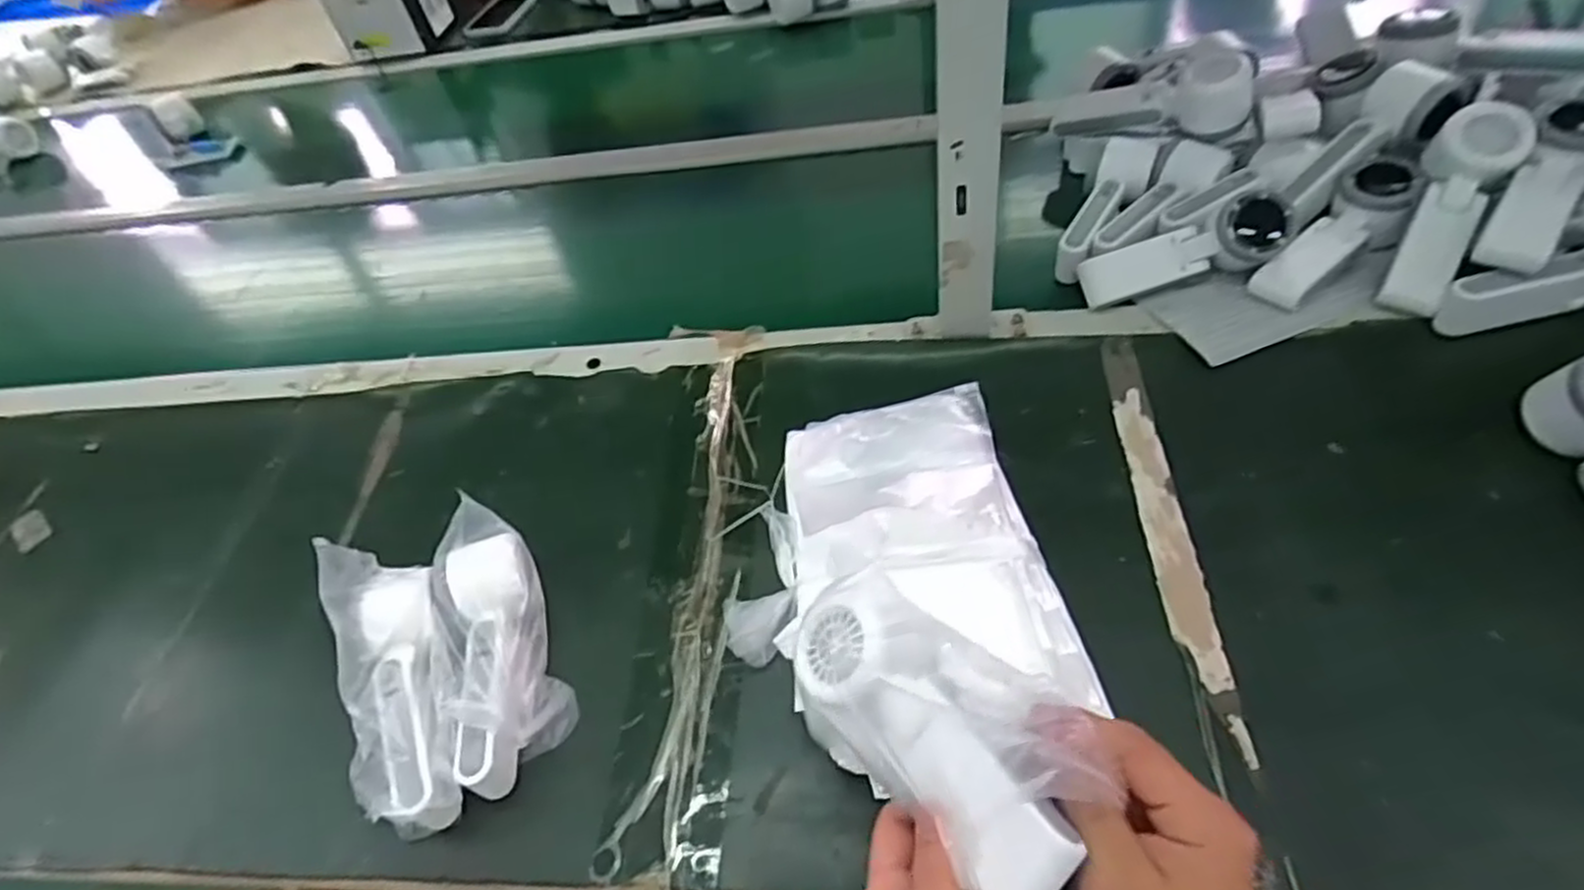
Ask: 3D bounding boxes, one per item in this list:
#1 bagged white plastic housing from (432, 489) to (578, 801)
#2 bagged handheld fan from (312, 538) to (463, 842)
[{"bbox_3d":[-0.190,0.127,0.506,0.067,0.071,0.172,-22,51,-6],"label":"bagged white plastic housing"},{"bbox_3d":[-0.248,0.143,0.481,0.071,0.056,0.182,-22,66,-12],"label":"bagged handheld fan"}]

